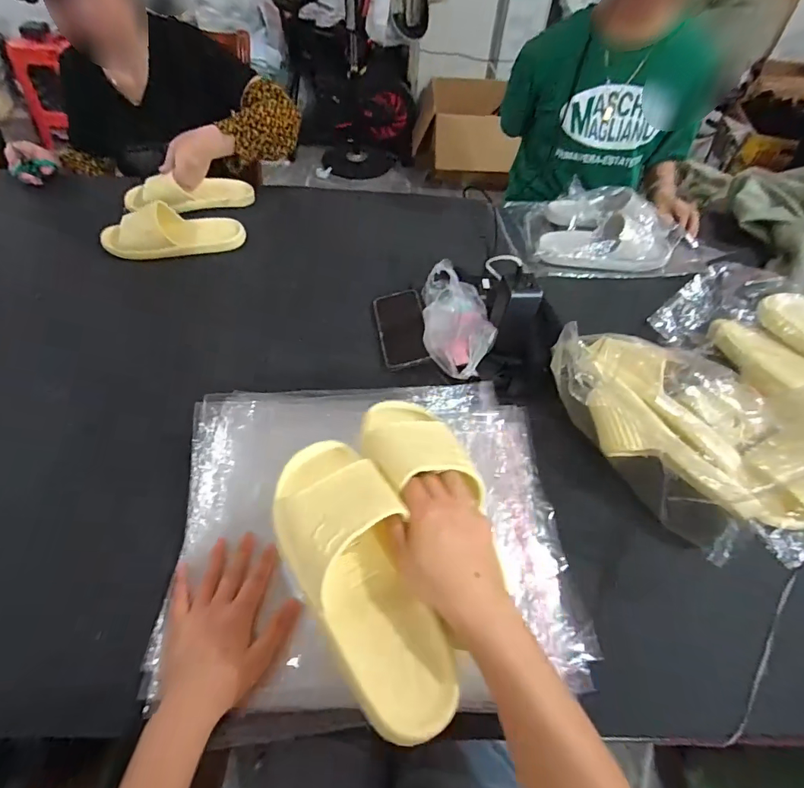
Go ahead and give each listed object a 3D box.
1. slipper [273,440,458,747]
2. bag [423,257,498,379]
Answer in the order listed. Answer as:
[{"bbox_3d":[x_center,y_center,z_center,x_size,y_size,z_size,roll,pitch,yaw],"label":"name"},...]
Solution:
[{"bbox_3d":[-0.037,0.145,0.354,0.099,0.059,0.243,-20,66,-19],"label":"slipper"},{"bbox_3d":[0.080,-0.102,0.639,0.104,0.072,0.189,7,51,1],"label":"bag"}]

